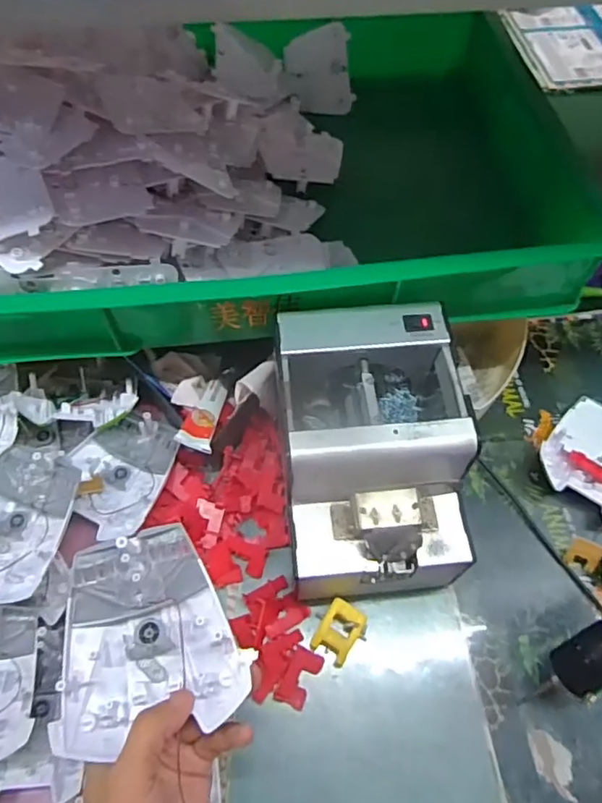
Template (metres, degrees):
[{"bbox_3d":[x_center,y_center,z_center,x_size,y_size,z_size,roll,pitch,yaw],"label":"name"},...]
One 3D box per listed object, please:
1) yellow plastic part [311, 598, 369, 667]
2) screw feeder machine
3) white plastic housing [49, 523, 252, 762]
[{"bbox_3d":[0.029,0.176,0.441,0.030,0.018,0.040,31,65,15],"label":"yellow plastic part"},{"bbox_3d":[0.051,0.045,0.442,0.124,0.146,0.185,-5,61,-3],"label":"screw feeder machine"},{"bbox_3d":[-0.087,0.128,0.321,0.096,0.021,0.104,-14,62,-8],"label":"white plastic housing"}]

